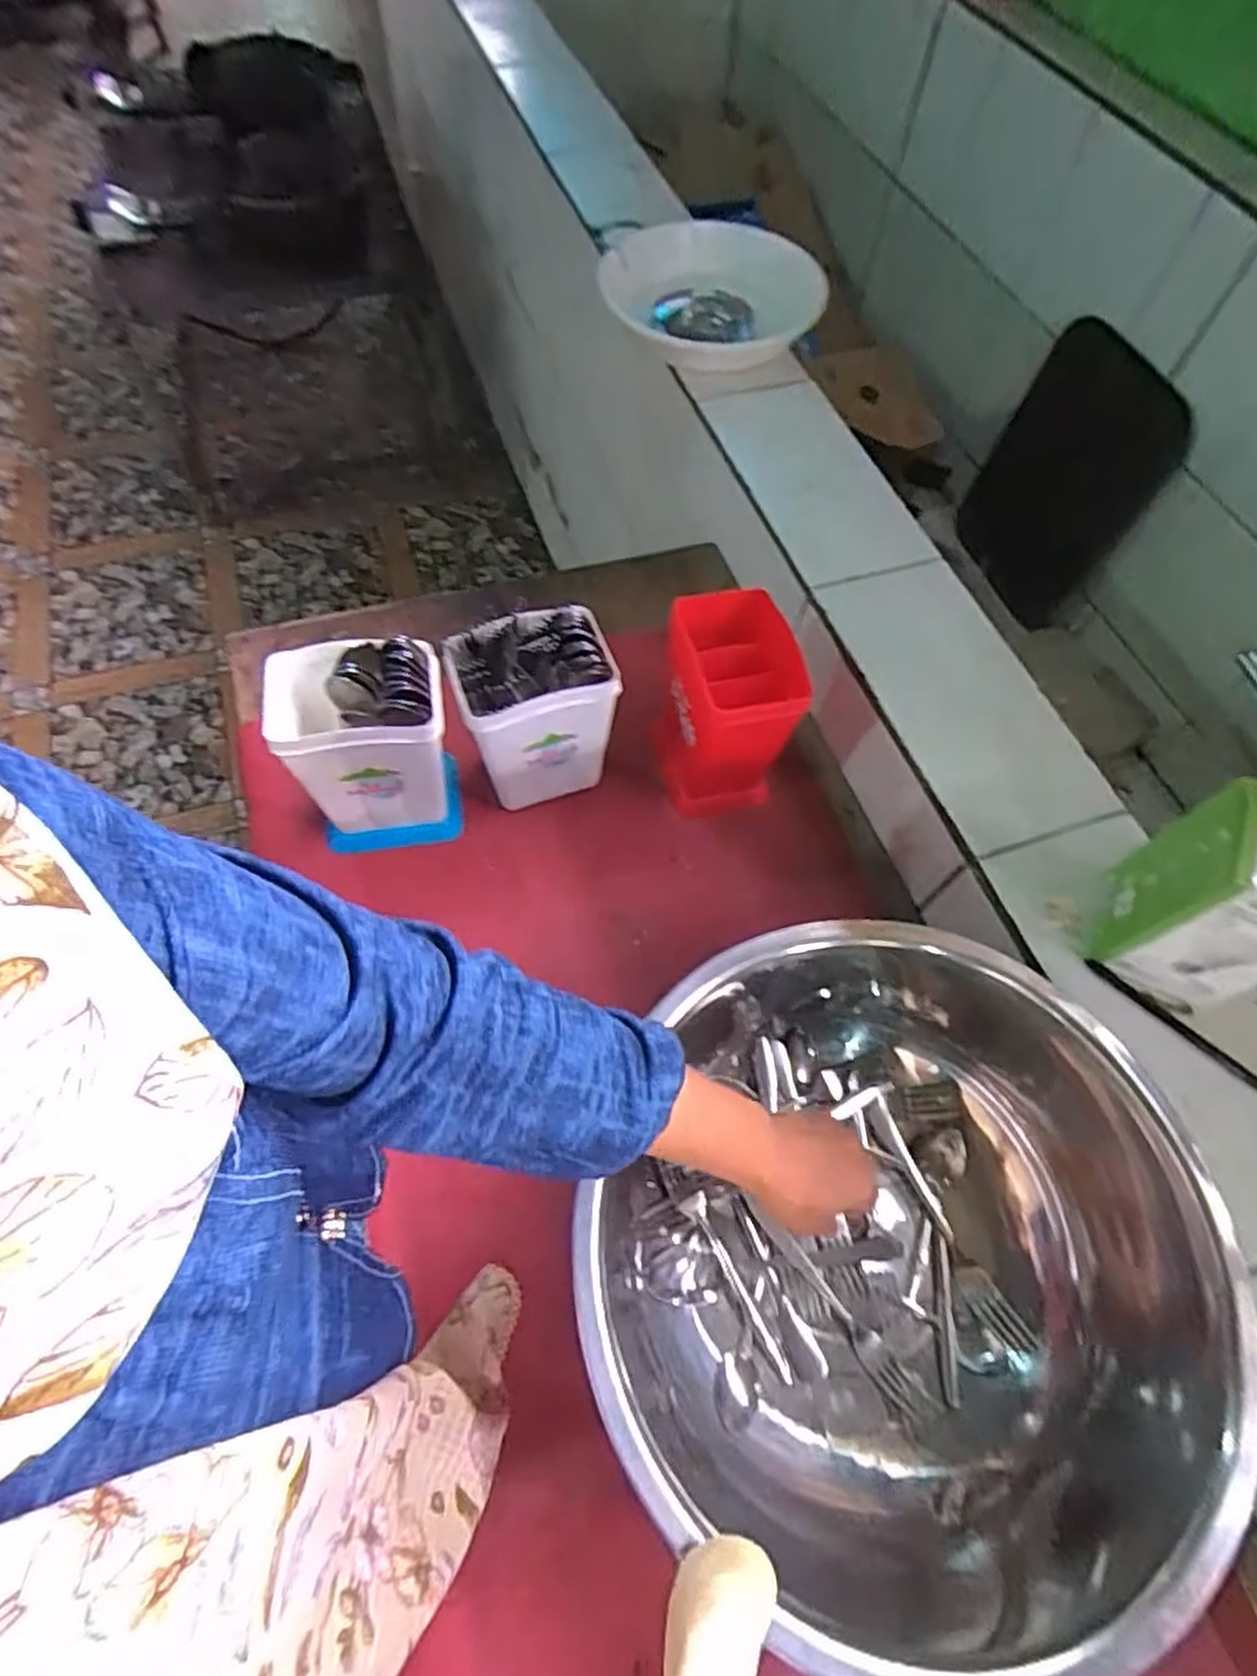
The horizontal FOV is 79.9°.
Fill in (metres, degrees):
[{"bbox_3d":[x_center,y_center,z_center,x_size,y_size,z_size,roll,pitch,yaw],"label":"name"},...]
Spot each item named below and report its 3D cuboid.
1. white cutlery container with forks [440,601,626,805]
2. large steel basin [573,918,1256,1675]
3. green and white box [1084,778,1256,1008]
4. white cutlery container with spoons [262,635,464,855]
[{"bbox_3d":[-0.078,-0.103,0.641,0.120,0.176,0.078,-19,65,-11],"label":"white cutlery container with forks"},{"bbox_3d":[0.170,0.263,0.489,0.333,0.150,0.363,1,63,-2],"label":"large steel basin"},{"bbox_3d":[0.390,0.041,0.492,0.090,0.145,0.077,24,65,10],"label":"green and white box"},{"bbox_3d":[-0.203,-0.074,0.614,0.116,0.180,0.086,-11,64,-8],"label":"white cutlery container with spoons"}]

